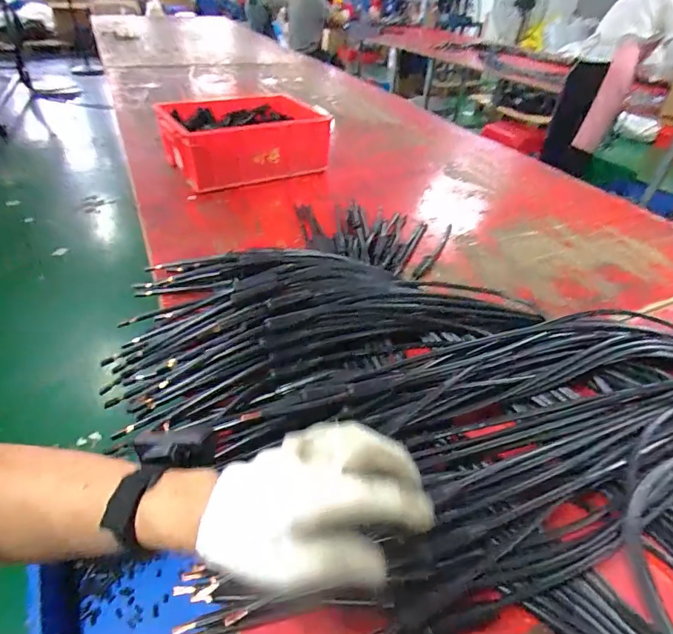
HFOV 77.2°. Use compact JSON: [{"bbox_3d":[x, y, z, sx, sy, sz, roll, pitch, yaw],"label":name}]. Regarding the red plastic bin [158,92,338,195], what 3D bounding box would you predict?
[{"bbox_3d":[-0.267,-0.495,1.184,0.403,0.149,0.291,-20,46,-27],"label":"red plastic bin"}]

